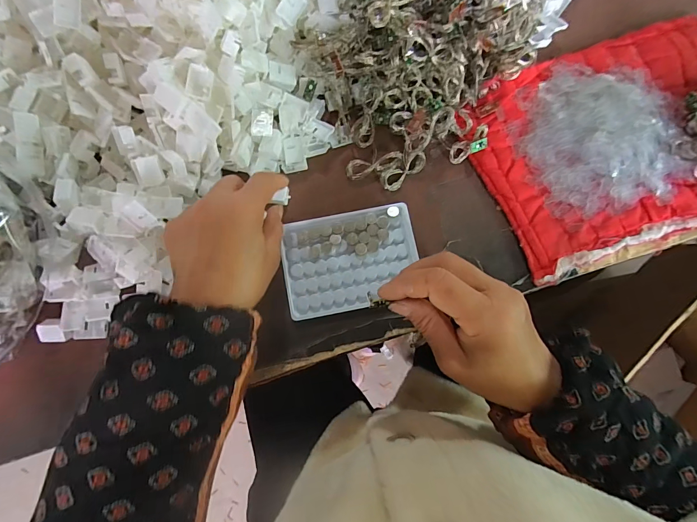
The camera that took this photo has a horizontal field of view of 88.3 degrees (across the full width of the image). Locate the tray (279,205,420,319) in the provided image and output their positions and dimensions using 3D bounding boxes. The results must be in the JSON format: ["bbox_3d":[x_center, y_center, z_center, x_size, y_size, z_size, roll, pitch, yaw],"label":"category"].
[{"bbox_3d":[0.002,-0.002,0.350,0.128,0.010,0.095,-11,80,-2],"label":"tray"}]

